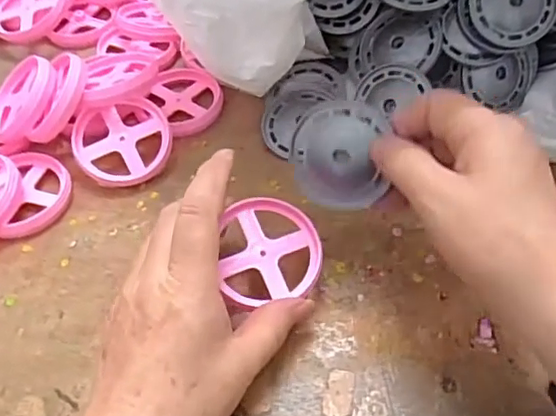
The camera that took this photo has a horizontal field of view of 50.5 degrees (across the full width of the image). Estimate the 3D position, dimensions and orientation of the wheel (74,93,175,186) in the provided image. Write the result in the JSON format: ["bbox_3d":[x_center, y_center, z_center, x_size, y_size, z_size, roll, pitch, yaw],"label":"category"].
[{"bbox_3d":[-0.105,-0.045,0.400,0.063,0.007,0.061,1,78,-7],"label":"wheel"}]

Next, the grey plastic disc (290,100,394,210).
[{"bbox_3d":[0.032,-0.028,0.315,0.049,0.056,0.004,2,11,13],"label":"grey plastic disc"}]

